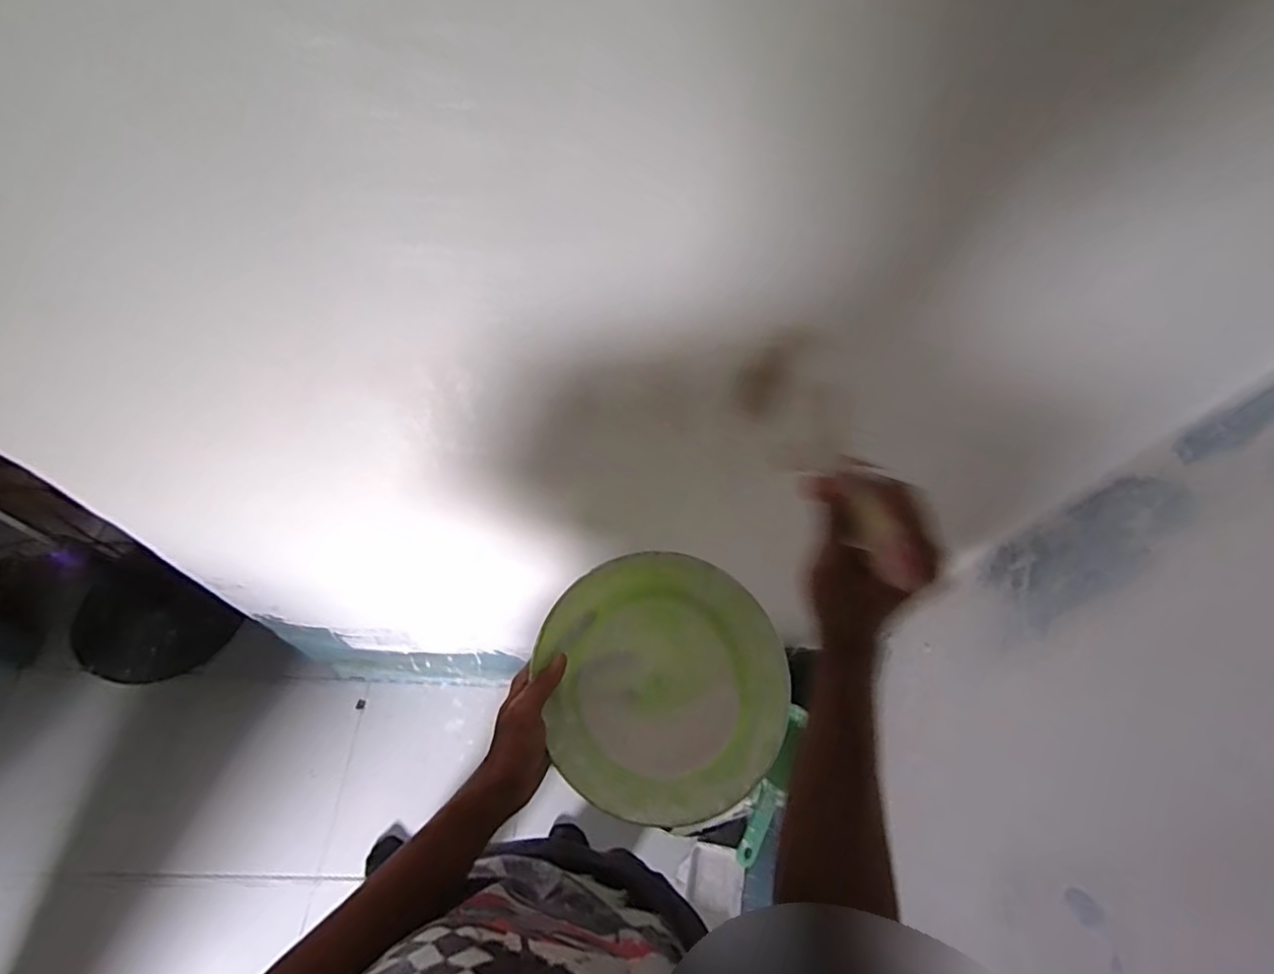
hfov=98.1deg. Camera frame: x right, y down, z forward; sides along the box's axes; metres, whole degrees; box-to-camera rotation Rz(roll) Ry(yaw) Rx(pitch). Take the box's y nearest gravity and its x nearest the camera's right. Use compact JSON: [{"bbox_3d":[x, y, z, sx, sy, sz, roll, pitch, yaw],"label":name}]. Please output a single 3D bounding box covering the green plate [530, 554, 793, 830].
[{"bbox_3d":[0.026,0.170,0.486,0.202,0.052,0.207,2,59,-3],"label":"green plate"}]

